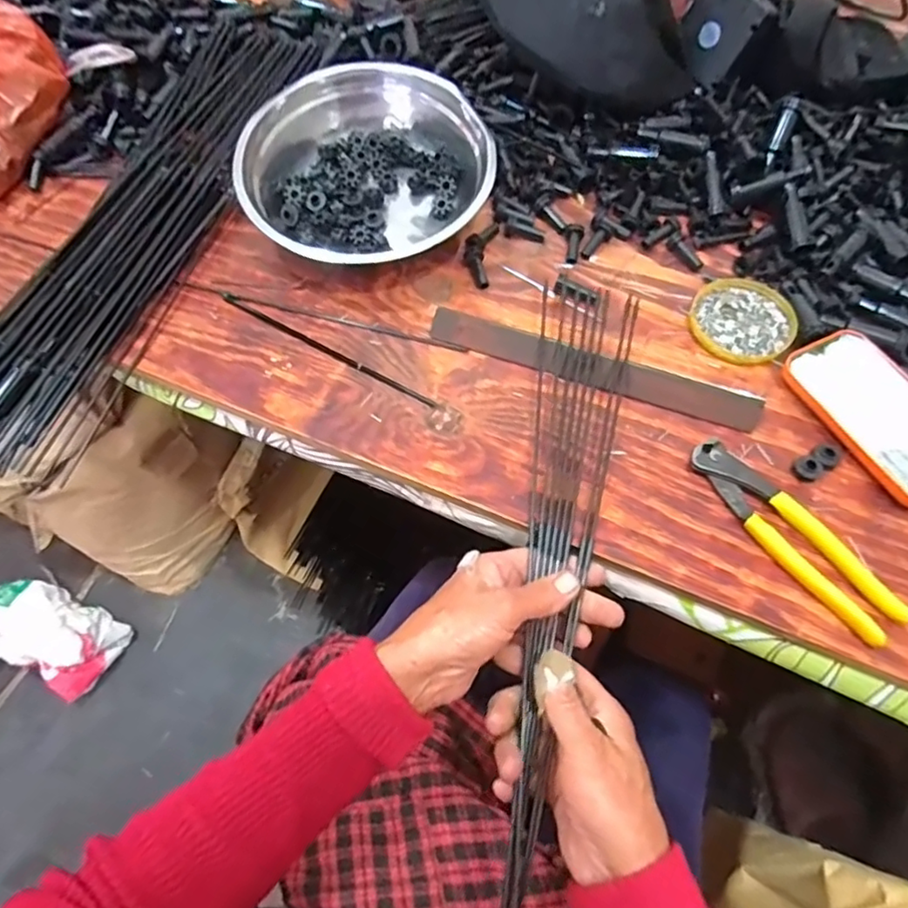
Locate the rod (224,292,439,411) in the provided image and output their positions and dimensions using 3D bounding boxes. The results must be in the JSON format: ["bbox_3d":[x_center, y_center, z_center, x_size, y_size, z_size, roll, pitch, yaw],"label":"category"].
[{"bbox_3d":[-0.107,-0.089,0.499,0.219,0.004,0.008,28,66,15],"label":"rod"}]

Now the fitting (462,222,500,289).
[{"bbox_3d":[0.023,-0.186,0.546,0.028,0.011,0.078,8,62,5],"label":"fitting"}]

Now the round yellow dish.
[{"bbox_3d":[0.246,-0.116,0.508,0.082,0.011,0.085,-1,62,1],"label":"round yellow dish"}]

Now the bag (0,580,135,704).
[{"bbox_3d":[-0.735,0.324,1.054,0.264,0.135,0.182,7,62,4],"label":"bag"}]

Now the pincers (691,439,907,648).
[{"bbox_3d":[0.233,0.055,0.416,0.039,0.012,0.164,-32,66,-15],"label":"pincers"}]

